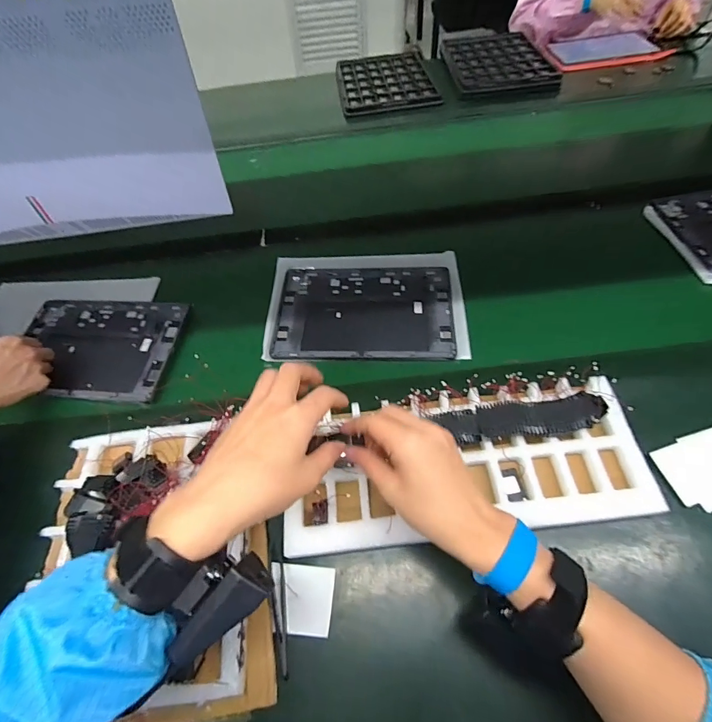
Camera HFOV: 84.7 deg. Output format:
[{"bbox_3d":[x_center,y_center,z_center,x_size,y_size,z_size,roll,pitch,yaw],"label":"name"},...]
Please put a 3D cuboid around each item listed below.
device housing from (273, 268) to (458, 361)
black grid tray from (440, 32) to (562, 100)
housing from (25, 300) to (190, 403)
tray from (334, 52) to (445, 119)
[{"bbox_3d":[0.012,-0.075,0.578,0.253,0.015,0.166,1,54,4],"label":"device housing"},{"bbox_3d":[0.346,-0.749,0.976,0.228,0.025,0.338,-4,54,1],"label":"black grid tray"},{"bbox_3d":[-0.386,-0.027,0.574,0.255,0.014,0.170,6,55,8],"label":"housing"},{"bbox_3d":[0.071,-0.718,0.996,0.226,0.026,0.346,-6,54,0],"label":"tray"}]

